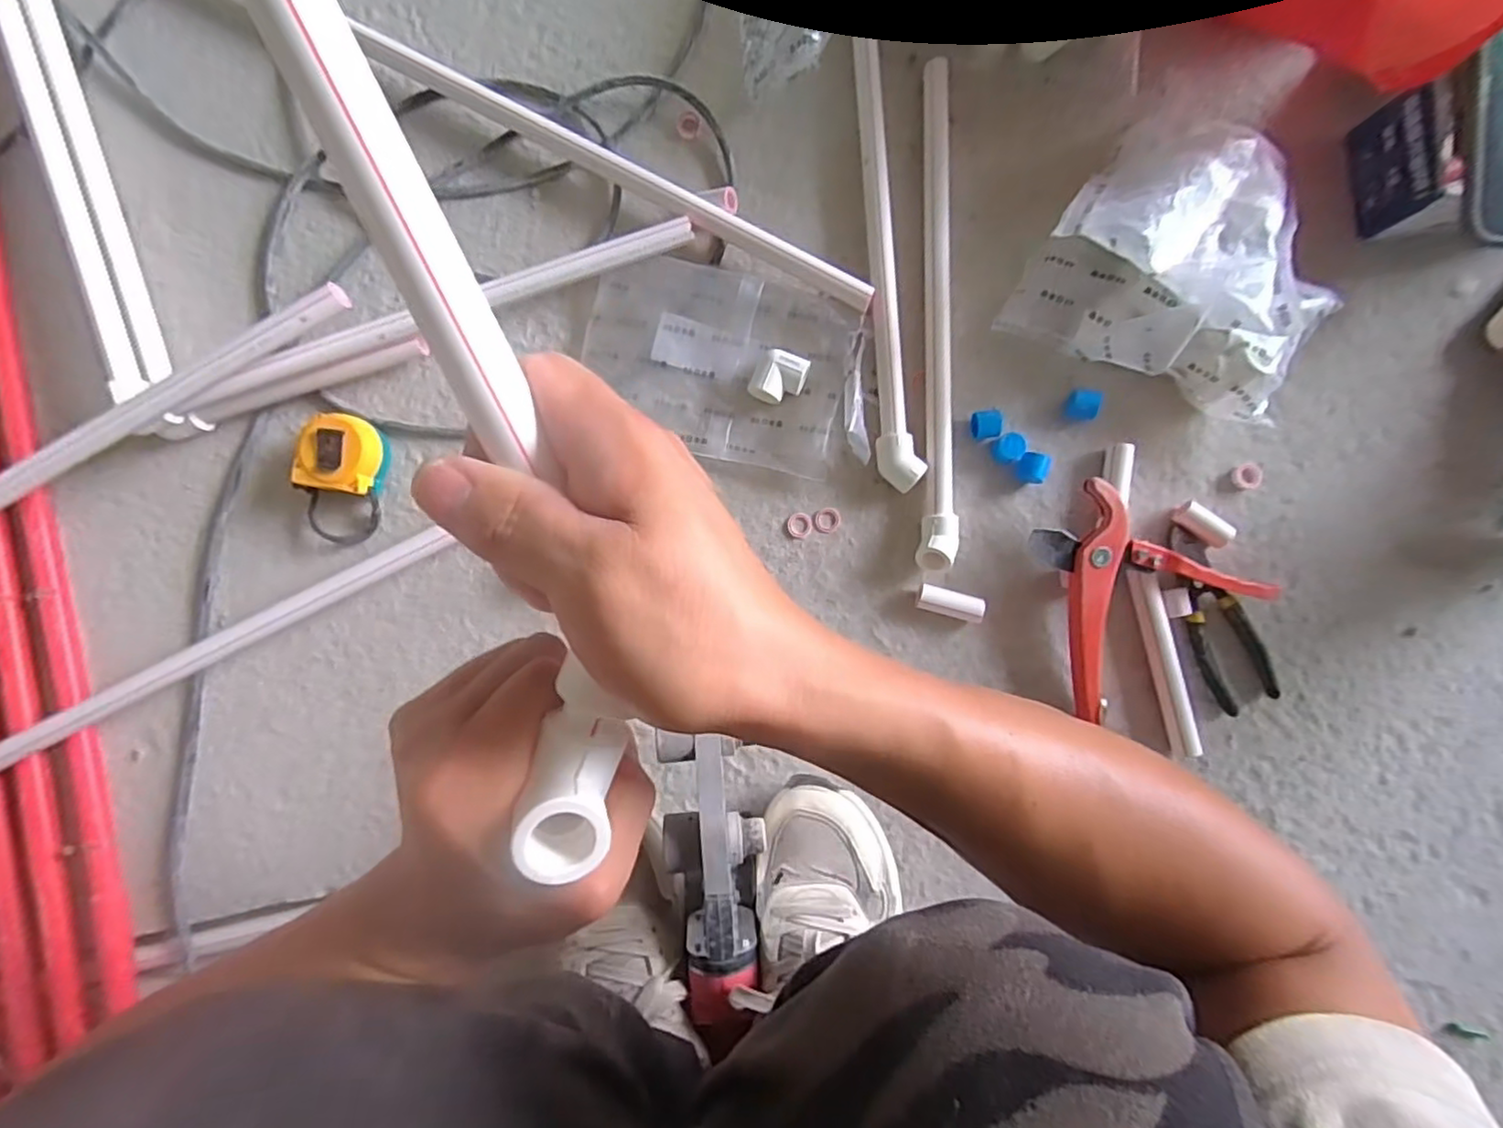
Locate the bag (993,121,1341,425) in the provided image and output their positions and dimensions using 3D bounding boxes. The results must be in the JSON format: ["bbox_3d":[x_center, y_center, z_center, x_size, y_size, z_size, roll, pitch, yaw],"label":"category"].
[{"bbox_3d":[0.339,-0.222,0.488,0.211,0.118,0.202,39,89,2],"label":"bag"}]

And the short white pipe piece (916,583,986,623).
[{"bbox_3d":[0.164,0.033,0.538,0.052,0.022,0.021,15,89,2],"label":"short white pipe piece"}]

